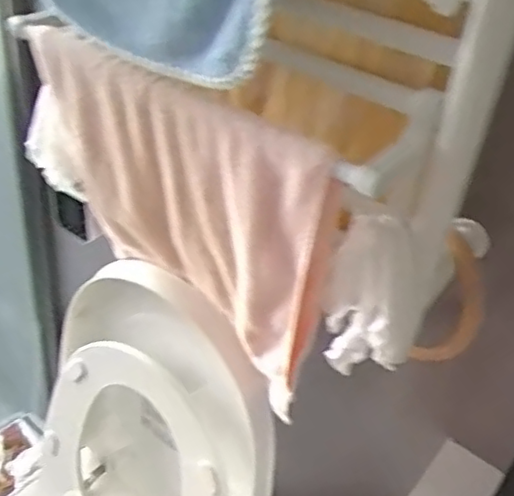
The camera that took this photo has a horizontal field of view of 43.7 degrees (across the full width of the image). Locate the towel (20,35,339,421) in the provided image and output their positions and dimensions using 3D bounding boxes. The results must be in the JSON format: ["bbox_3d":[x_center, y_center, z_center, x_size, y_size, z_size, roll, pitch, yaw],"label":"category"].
[{"bbox_3d":[-0.096,-0.044,0.641,0.096,0.290,0.394,-27,48,-37],"label":"towel"}]

